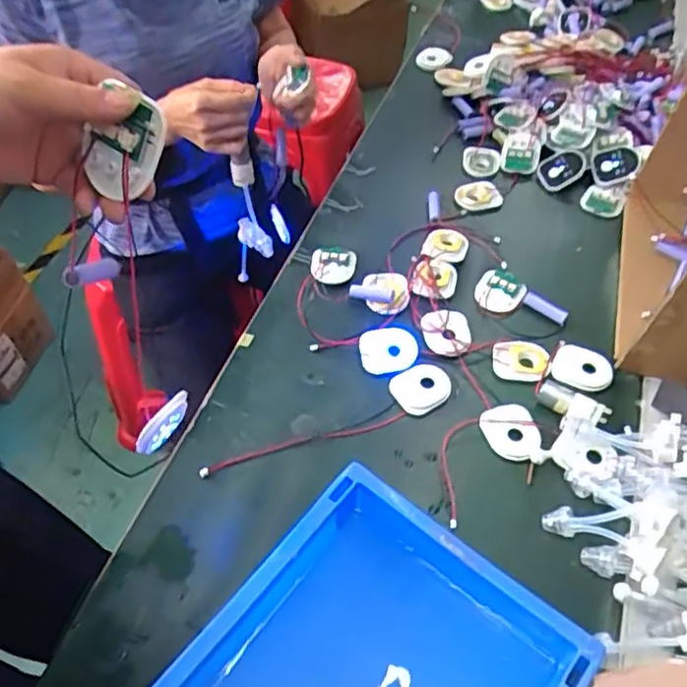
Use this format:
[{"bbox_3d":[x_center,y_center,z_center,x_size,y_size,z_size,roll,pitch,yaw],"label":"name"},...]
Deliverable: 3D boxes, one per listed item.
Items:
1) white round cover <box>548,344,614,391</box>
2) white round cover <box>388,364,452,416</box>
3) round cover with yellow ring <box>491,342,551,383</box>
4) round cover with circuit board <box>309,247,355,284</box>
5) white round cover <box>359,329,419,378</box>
[{"bbox_3d":[0.244,0.026,0.657,0.058,0.012,0.048,19,69,27],"label":"white round cover"},{"bbox_3d":[0.079,0.044,0.638,0.058,0.008,0.050,-26,56,-18],"label":"white round cover"},{"bbox_3d":[0.184,0.017,0.663,0.058,0.009,0.048,9,53,7],"label":"round cover with yellow ring"},{"bbox_3d":[-0.013,-0.093,0.758,0.052,0.015,0.060,18,54,14],"label":"round cover with circuit board"},{"bbox_3d":[0.046,0.008,0.661,0.060,0.008,0.054,3,52,3],"label":"white round cover"}]

